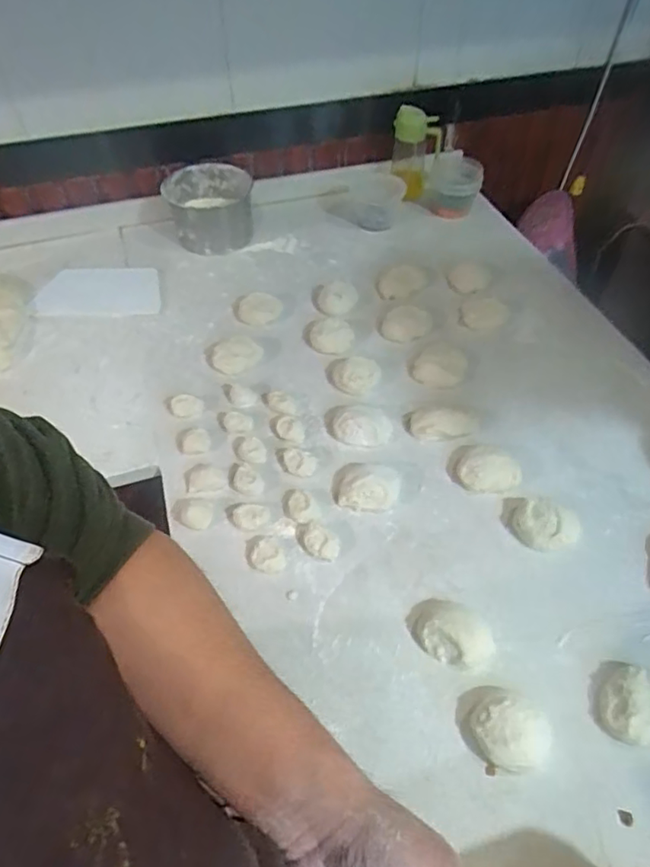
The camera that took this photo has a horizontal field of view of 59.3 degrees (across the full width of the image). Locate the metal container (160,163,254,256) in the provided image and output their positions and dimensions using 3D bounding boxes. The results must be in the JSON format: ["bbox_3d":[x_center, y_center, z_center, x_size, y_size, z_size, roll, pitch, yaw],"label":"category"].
[{"bbox_3d":[-0.238,-0.455,1.172,0.178,0.113,0.153,-3,50,-3],"label":"metal container"}]

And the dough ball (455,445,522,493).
[{"bbox_3d":[0.226,0.046,0.789,0.085,0.032,0.074,9,51,8],"label":"dough ball"}]

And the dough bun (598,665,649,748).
[{"bbox_3d":[0.325,0.280,0.587,0.072,0.035,0.077,0,50,0],"label":"dough bun"}]

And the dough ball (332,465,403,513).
[{"bbox_3d":[0.056,0.070,0.768,0.086,0.032,0.066,14,51,12],"label":"dough ball"}]

